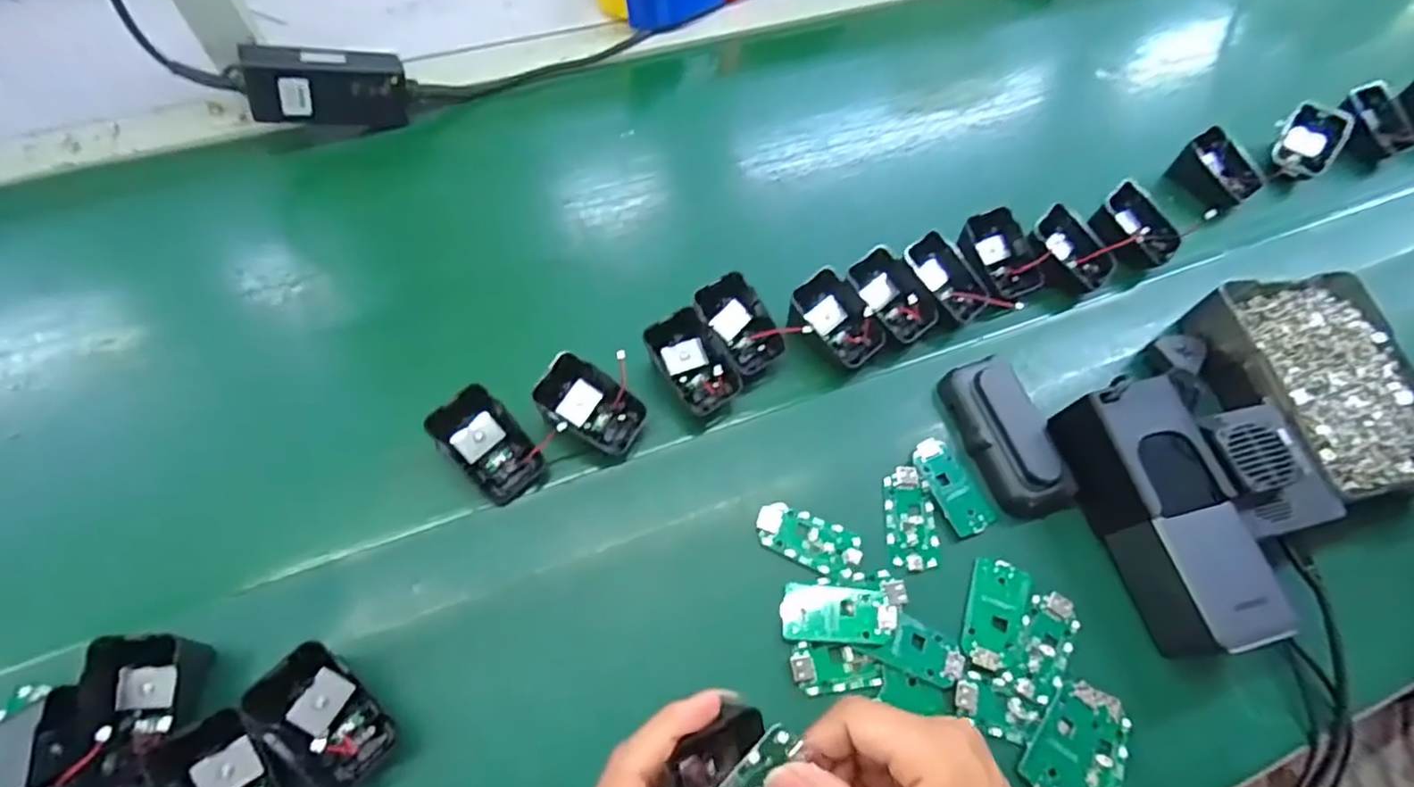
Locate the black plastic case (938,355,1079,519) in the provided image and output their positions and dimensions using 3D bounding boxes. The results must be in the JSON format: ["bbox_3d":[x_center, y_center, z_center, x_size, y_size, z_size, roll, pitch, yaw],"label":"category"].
[{"bbox_3d":[0.199,0.026,0.433,0.049,0.025,0.106,-17,63,-12],"label":"black plastic case"}]

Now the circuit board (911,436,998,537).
[{"bbox_3d":[0.158,0.058,0.426,0.032,0.004,0.064,-21,64,-14],"label":"circuit board"}]

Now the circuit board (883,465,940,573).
[{"bbox_3d":[0.128,0.078,0.415,0.031,0.006,0.064,0,60,-3],"label":"circuit board"}]

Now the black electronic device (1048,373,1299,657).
[{"bbox_3d":[0.276,0.071,0.397,0.065,0.061,0.159,-16,76,-10],"label":"black electronic device"}]

